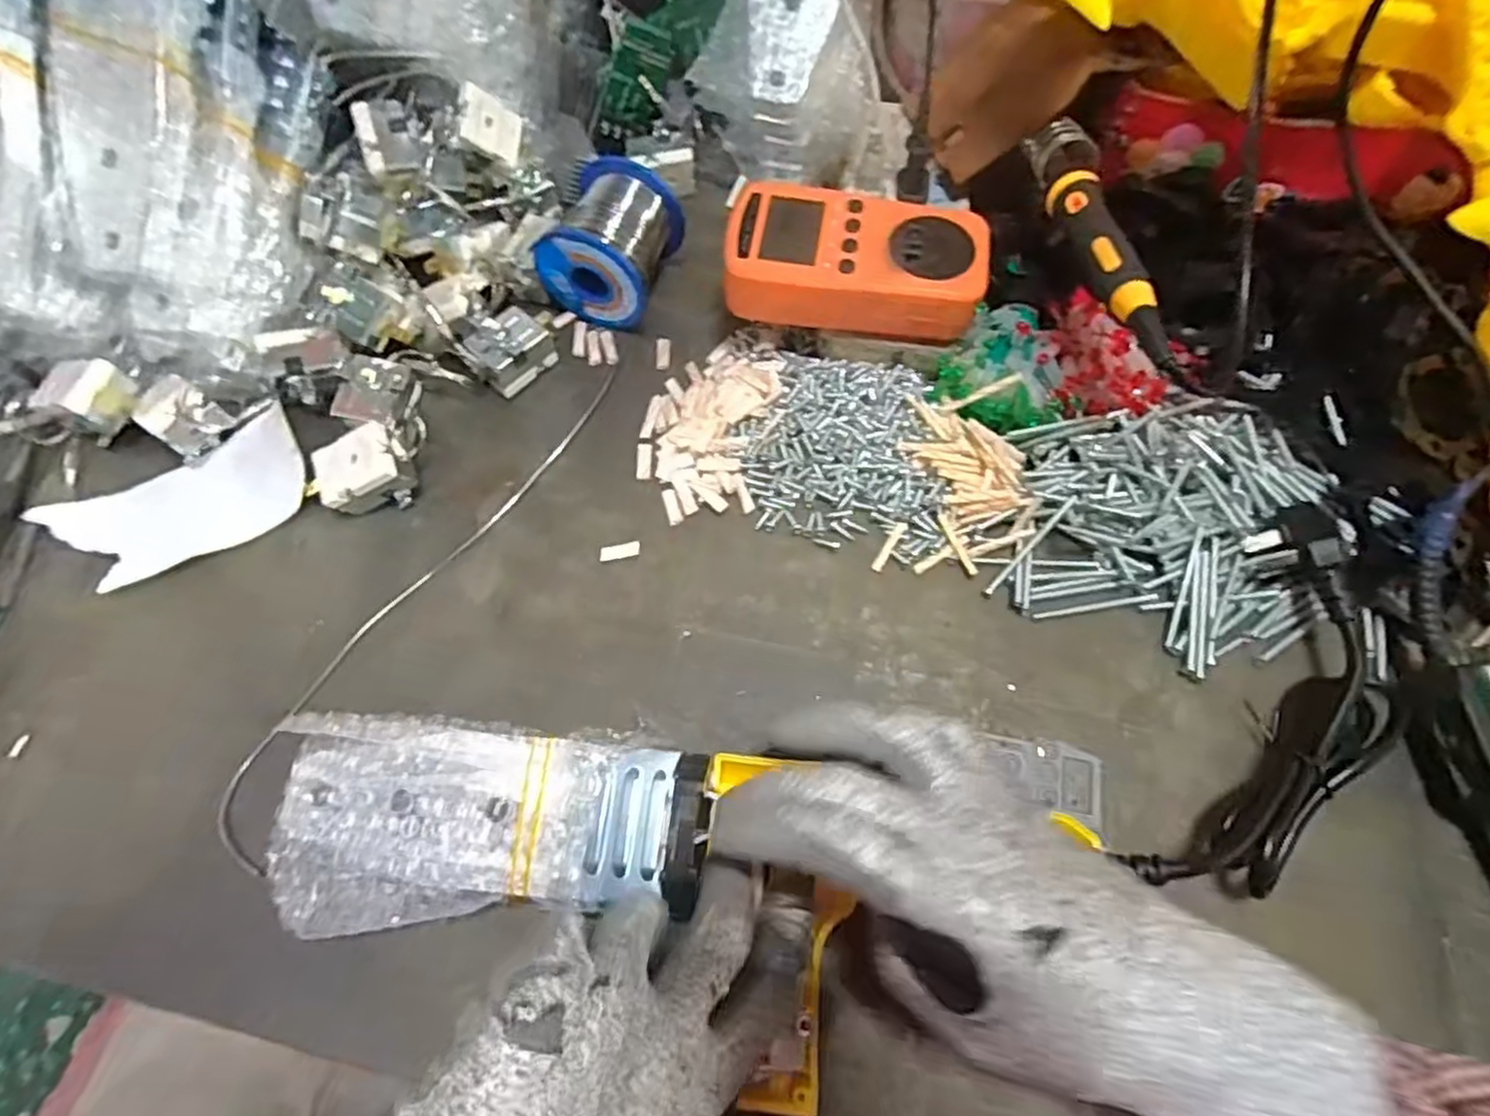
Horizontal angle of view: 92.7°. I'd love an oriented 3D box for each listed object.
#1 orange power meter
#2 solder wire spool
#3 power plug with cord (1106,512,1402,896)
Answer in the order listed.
[{"bbox_3d":[0.055,-0.148,0.365,0.129,0.035,0.072,8,67,2],"label":"orange power meter"},{"bbox_3d":[-0.073,-0.175,0.393,0.059,0.056,0.069,20,68,7],"label":"solder wire spool"},{"bbox_3d":[0.241,0.063,0.311,0.076,0.034,0.192,32,70,12],"label":"power plug with cord"}]

